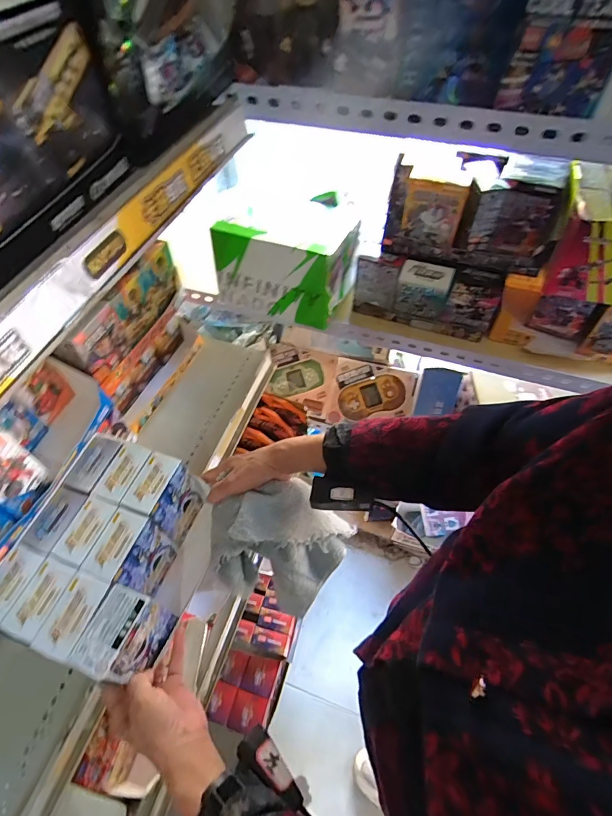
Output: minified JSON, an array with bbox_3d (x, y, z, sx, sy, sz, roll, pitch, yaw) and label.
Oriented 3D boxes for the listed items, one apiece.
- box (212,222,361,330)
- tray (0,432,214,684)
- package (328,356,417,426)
[{"bbox_3d":[-0.028,-0.234,0.644,0.189,0.129,0.145,17,57,12],"label":"box"},{"bbox_3d":[-0.213,0.163,0.478,0.171,0.112,0.212,16,56,12],"label":"tray"},{"bbox_3d":[0.138,-0.024,0.879,0.167,0.135,0.027,12,14,5],"label":"package"}]

